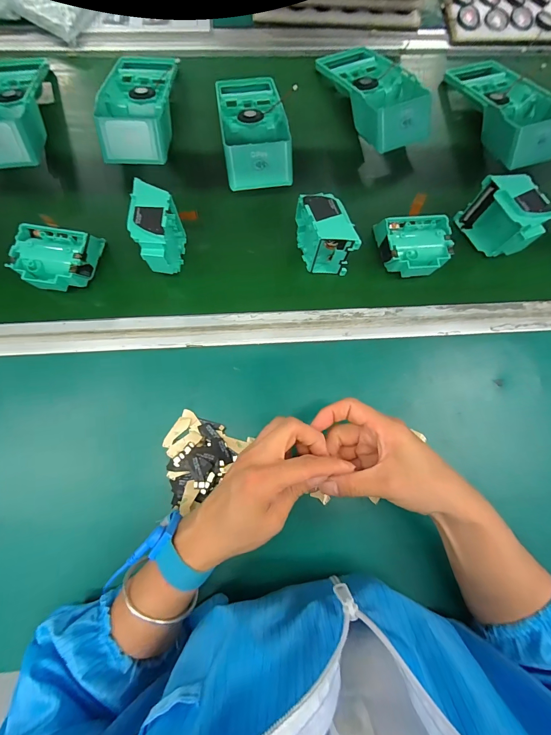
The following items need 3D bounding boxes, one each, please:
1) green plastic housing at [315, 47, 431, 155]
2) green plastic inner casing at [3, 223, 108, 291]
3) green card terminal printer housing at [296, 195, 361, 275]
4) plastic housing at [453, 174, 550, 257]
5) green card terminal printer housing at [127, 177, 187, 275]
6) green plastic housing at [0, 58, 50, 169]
[{"bbox_3d":[0.130,-0.373,0.442,0.087,0.055,0.189,-20,78,-6],"label":"green plastic housing"},{"bbox_3d":[-0.246,-0.121,0.380,0.081,0.052,0.071,0,77,-2],"label":"green plastic inner casing"},{"bbox_3d":[0.053,-0.149,0.378,0.044,0.081,0.079,-19,78,-6],"label":"green card terminal printer housing"},{"bbox_3d":[0.268,-0.175,0.390,0.042,0.078,0.084,-29,79,-8],"label":"plastic housing"},{"bbox_3d":[-0.131,-0.146,0.372,0.042,0.083,0.079,3,77,-1],"label":"green card terminal printer housing"},{"bbox_3d":[-0.340,-0.336,0.421,0.094,0.059,0.193,-10,77,-4],"label":"green plastic housing"}]

